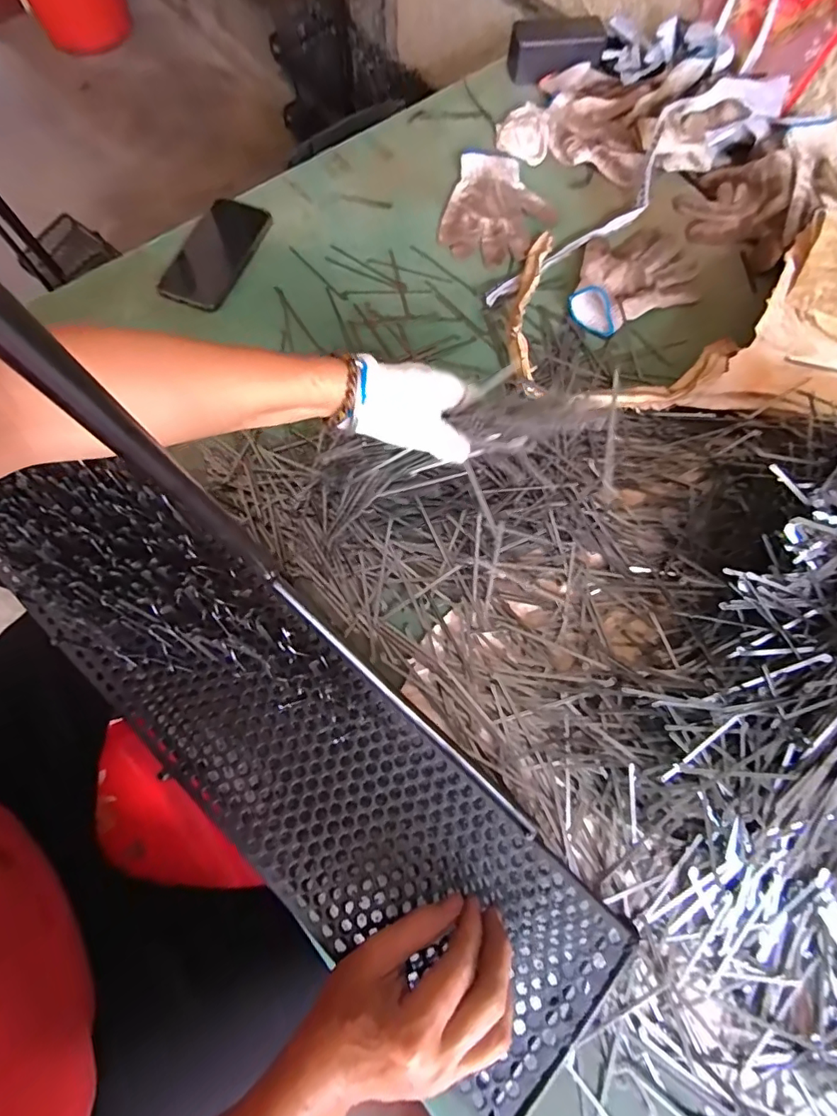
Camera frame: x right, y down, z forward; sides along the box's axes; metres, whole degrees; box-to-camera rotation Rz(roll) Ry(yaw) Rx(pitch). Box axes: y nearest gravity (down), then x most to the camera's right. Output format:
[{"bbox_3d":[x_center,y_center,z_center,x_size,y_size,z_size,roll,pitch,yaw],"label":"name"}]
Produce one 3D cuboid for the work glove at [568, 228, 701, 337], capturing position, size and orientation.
[{"bbox_3d":[0.257,-0.347,0.608,0.176,0.027,0.121,-27,73,-9],"label":"work glove"}]

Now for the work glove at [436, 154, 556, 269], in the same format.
[{"bbox_3d":[0.105,-0.454,0.651,0.133,0.015,0.172,18,72,6],"label":"work glove"}]

